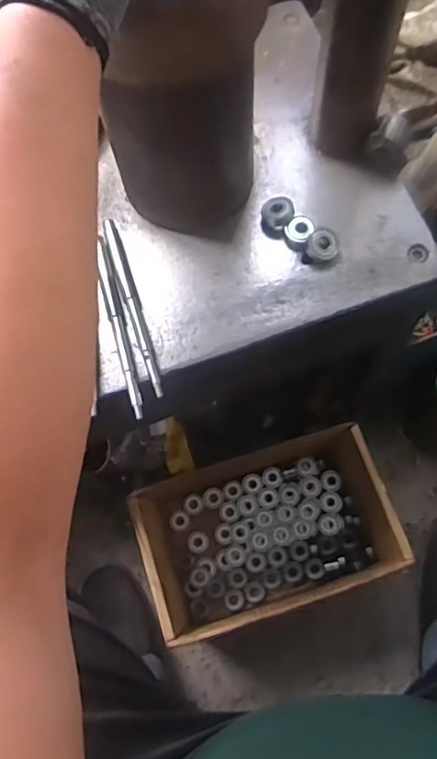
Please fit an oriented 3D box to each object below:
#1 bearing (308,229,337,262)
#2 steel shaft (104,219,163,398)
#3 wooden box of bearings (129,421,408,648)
[{"bbox_3d":[0.098,-0.125,0.542,0.027,0.016,0.029,-1,71,2],"label":"bearing"},{"bbox_3d":[-0.080,-0.070,0.538,0.015,0.014,0.186,-17,71,-4],"label":"steel shaft"},{"bbox_3d":[0.061,0.197,0.785,0.314,0.171,0.213,-19,71,-4],"label":"wooden box of bearings"}]

